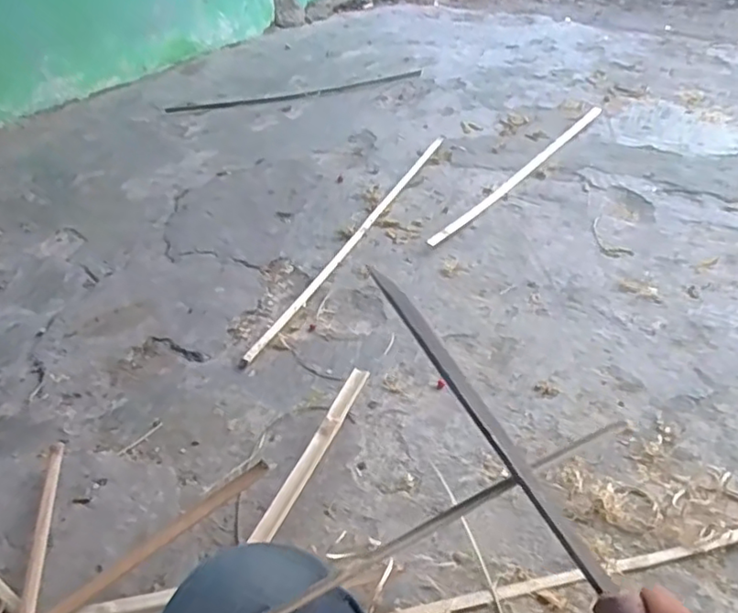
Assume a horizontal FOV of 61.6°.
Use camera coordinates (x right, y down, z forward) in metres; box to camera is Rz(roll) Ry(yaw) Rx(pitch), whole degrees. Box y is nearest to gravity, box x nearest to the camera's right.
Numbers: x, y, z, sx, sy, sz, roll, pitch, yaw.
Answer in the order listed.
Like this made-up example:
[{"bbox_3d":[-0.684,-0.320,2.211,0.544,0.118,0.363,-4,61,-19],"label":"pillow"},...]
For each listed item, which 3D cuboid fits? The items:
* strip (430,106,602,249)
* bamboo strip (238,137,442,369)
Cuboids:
[{"bbox_3d":[0.478,-0.420,1.833,0.043,0.014,1.052,23,45,30],"label":"strip"},{"bbox_3d":[-0.009,-0.216,1.620,0.034,0.009,1.144,13,41,21],"label":"bamboo strip"}]

